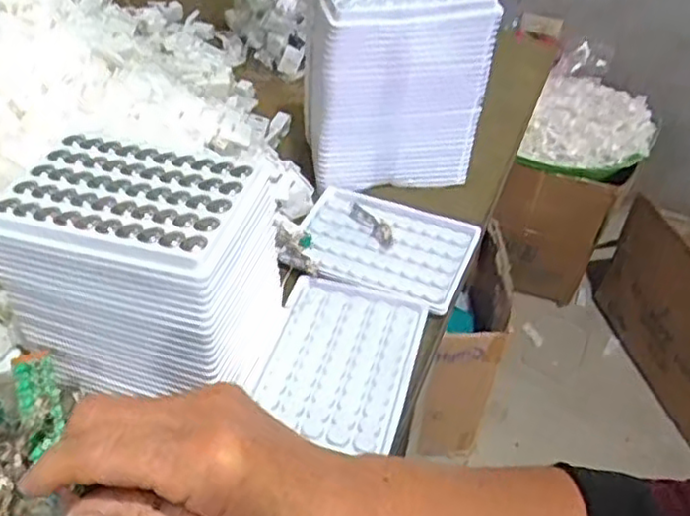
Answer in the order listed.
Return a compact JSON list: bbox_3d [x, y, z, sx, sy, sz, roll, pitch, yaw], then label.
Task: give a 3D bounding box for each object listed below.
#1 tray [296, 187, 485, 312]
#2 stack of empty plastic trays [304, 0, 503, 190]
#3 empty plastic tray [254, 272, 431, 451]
[{"bbox_3d":[0.028,-0.011,0.528,0.130,0.012,0.093,18,45,15],"label":"tray"},{"bbox_3d":[0.039,-0.153,0.568,0.139,0.150,0.098,0,43,-5],"label":"stack of empty plastic trays"},{"bbox_3d":[-0.002,0.064,0.452,0.092,0.008,0.122,13,44,10],"label":"empty plastic tray"}]

